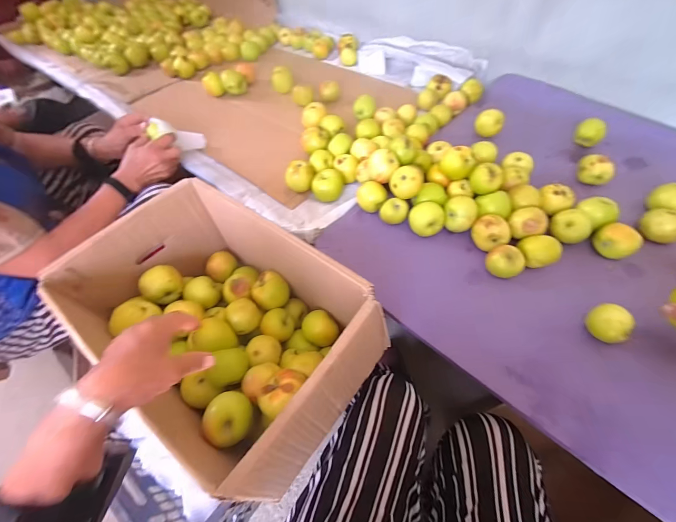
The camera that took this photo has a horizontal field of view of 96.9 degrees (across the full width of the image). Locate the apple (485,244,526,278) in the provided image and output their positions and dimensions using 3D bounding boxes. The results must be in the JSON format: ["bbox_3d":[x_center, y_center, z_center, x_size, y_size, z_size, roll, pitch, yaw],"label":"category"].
[{"bbox_3d":[0.285,0.006,0.519,0.049,0.051,0.056,-38,63,-21],"label":"apple"}]

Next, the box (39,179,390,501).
[{"bbox_3d":[-0.169,0.094,0.477,0.431,0.196,0.268,32,63,21],"label":"box"}]

